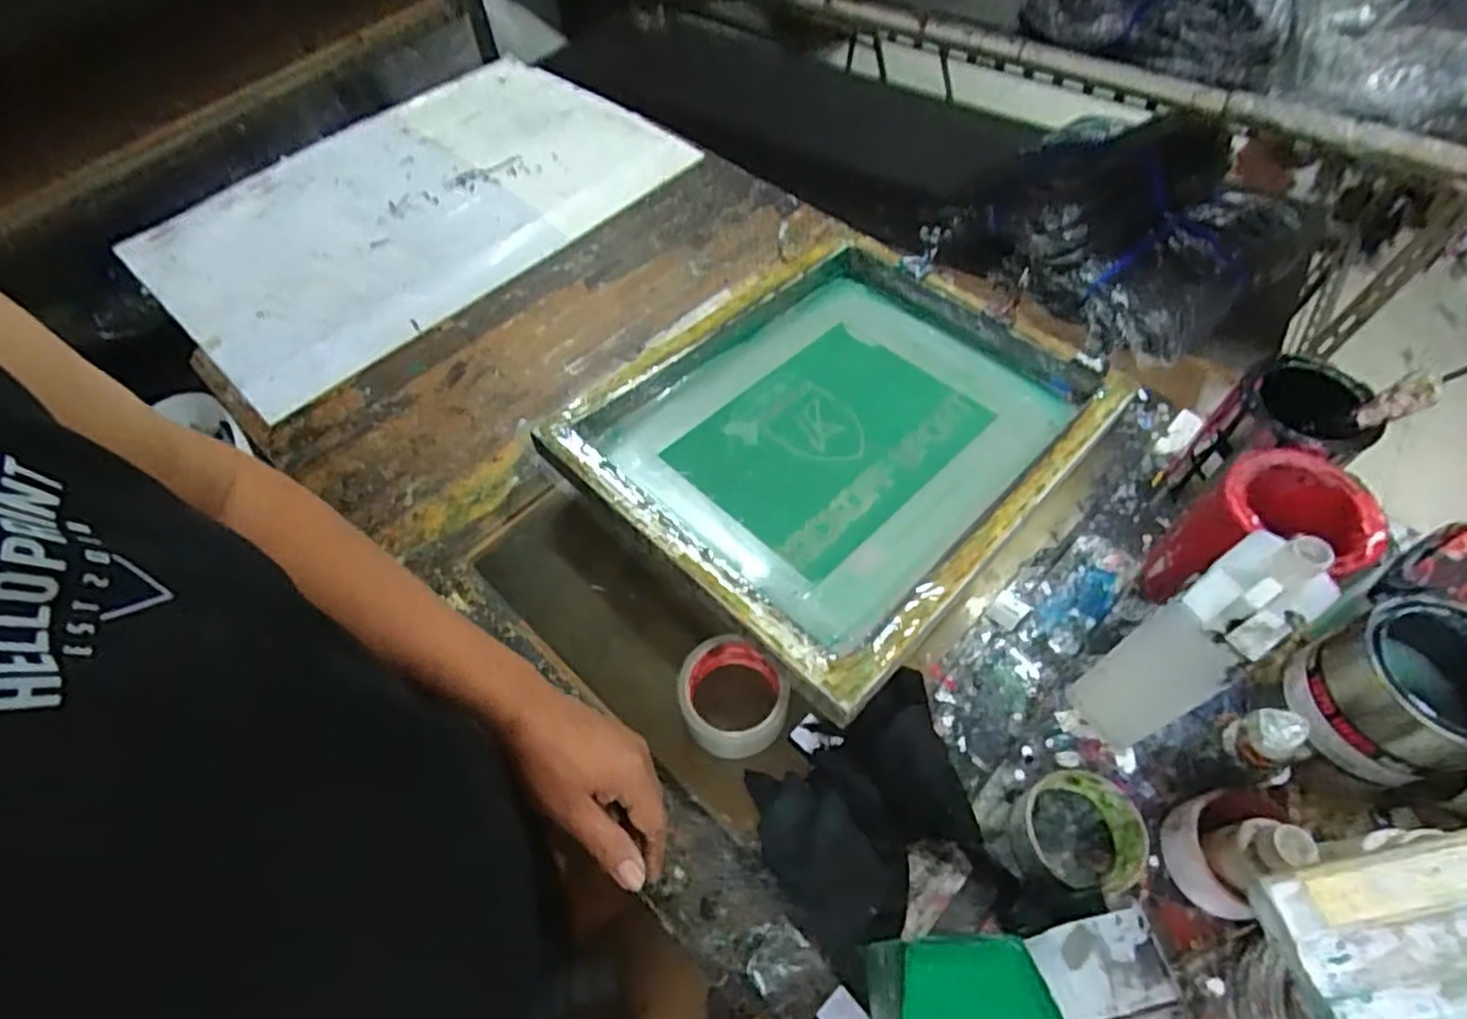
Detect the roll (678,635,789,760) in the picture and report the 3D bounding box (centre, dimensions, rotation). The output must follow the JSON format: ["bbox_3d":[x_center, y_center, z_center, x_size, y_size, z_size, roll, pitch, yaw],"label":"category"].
[{"bbox_3d":[-0.002,0.159,0.604,0.087,0.062,0.089,-1,57,1],"label":"roll"}]

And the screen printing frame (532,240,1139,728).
[{"bbox_3d":[0.118,-0.088,0.747,0.393,0.063,0.506,37,59,24],"label":"screen printing frame"}]

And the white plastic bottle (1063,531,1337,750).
[{"bbox_3d":[0.322,0.110,0.519,0.099,0.246,0.060,-32,62,-18],"label":"white plastic bottle"}]

